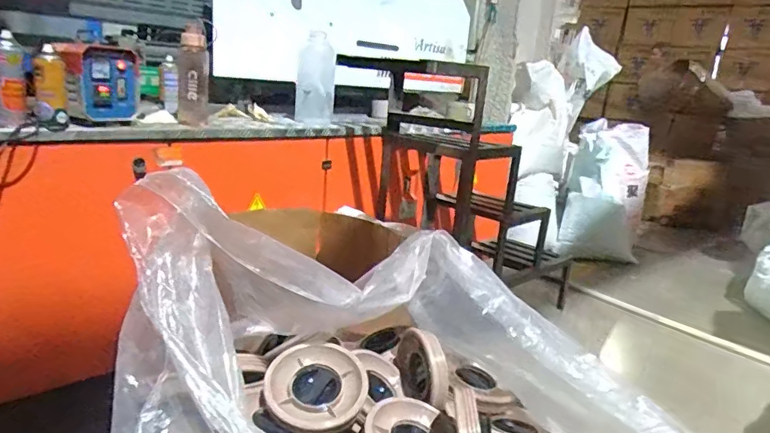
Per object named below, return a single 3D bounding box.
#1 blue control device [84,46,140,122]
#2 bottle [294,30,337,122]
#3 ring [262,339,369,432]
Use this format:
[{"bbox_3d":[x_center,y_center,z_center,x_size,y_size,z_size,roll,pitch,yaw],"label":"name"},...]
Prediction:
[{"bbox_3d":[-0.642,-0.308,1.255,0.043,0.171,0.125,27,19,30],"label":"blue control device"},{"bbox_3d":[-0.236,-0.456,1.811,0.126,0.293,0.108,4,15,-1],"label":"bottle"},{"bbox_3d":[-0.086,0.211,0.664,0.121,0.020,0.120,6,45,-6],"label":"ring"}]

